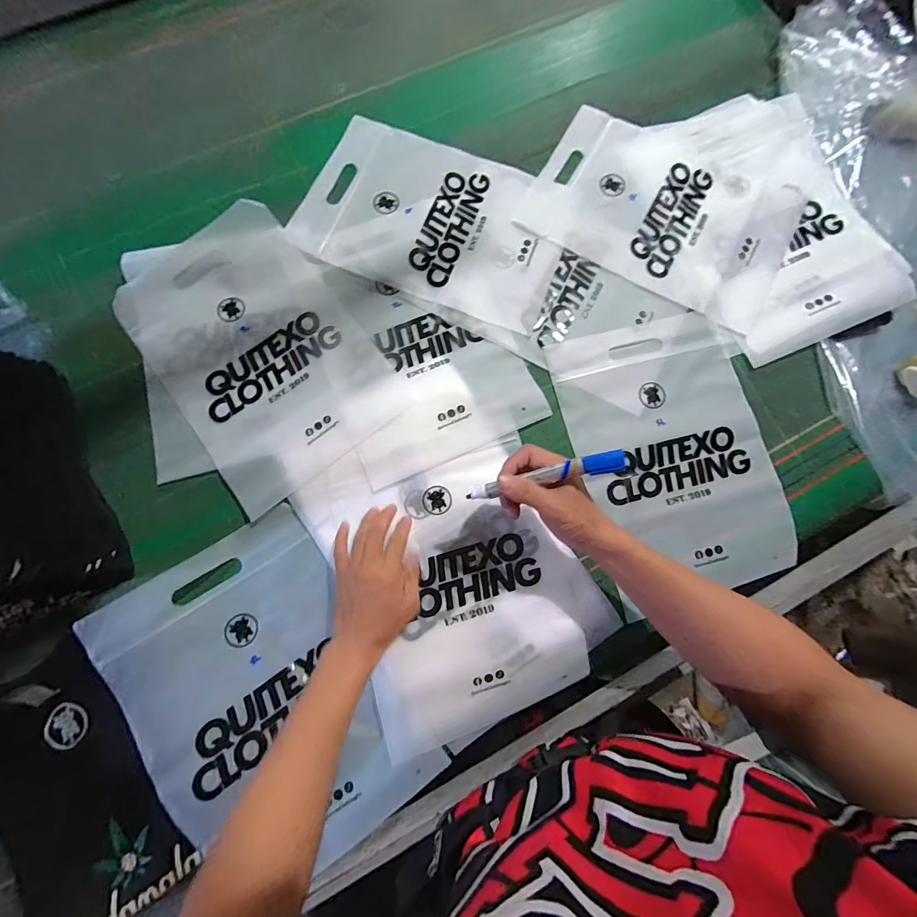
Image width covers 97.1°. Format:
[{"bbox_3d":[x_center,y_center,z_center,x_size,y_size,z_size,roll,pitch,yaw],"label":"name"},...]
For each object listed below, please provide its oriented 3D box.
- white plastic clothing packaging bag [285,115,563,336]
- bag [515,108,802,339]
[{"bbox_3d":[-0.032,-0.342,0.579,0.358,0.012,0.241,21,79,3],"label":"white plastic clothing packaging bag"},{"bbox_3d":[0.294,-0.362,0.589,0.353,0.012,0.243,28,80,4],"label":"bag"}]

